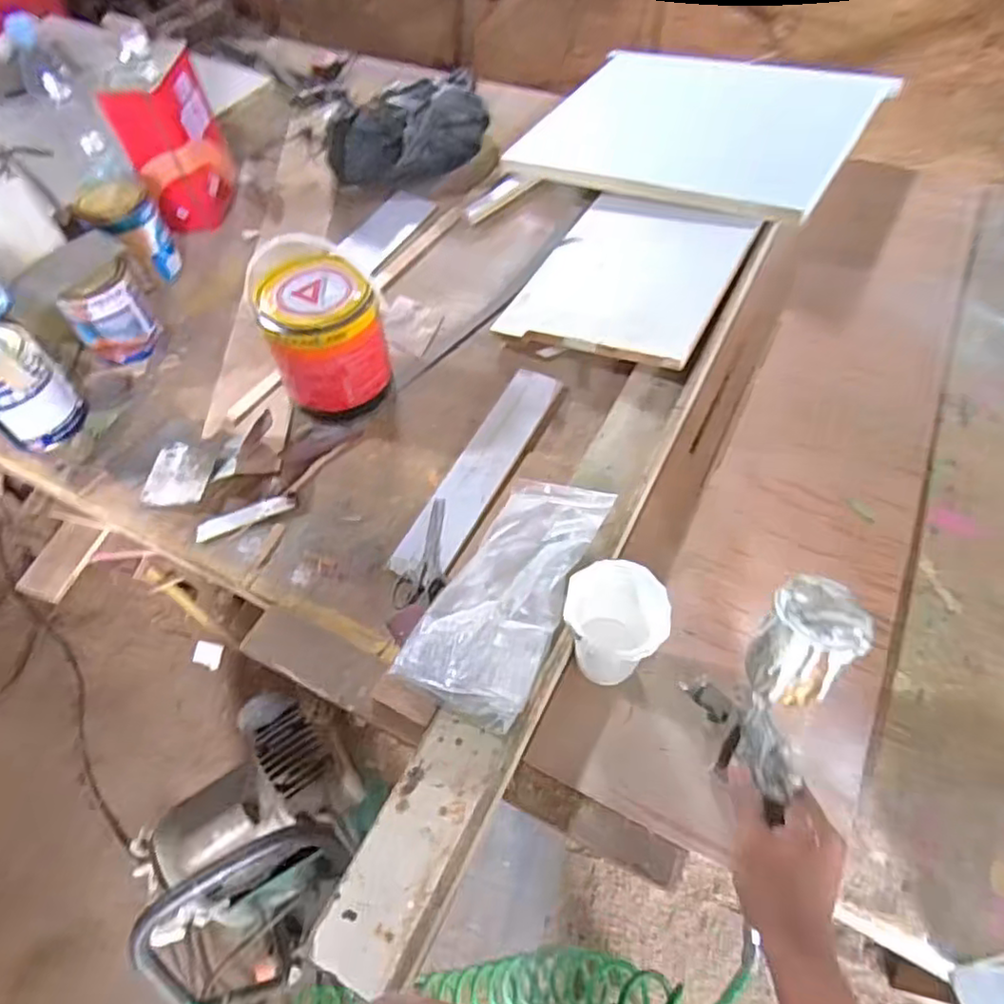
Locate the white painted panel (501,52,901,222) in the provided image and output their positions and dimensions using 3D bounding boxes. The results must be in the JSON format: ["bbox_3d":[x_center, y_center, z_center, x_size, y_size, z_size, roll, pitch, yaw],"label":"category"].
[{"bbox_3d":[0.365,-0.703,1.205,0.549,0.029,0.501,25,63,25],"label":"white painted panel"}]

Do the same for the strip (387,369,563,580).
[{"bbox_3d":[-0.023,-0.046,0.845,0.075,0.012,0.357,20,59,17],"label":"strip"}]

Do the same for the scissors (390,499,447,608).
[{"bbox_3d":[-0.097,0.058,0.771,0.060,0.013,0.144,-4,55,2],"label":"scissors"}]

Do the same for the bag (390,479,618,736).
[{"bbox_3d":[0.009,0.091,0.704,0.129,0.034,0.283,20,59,17],"label":"bag"}]

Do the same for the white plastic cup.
[{"bbox_3d":[0.109,0.122,0.640,0.092,0.115,0.082,6,56,8],"label":"white plastic cup"}]

